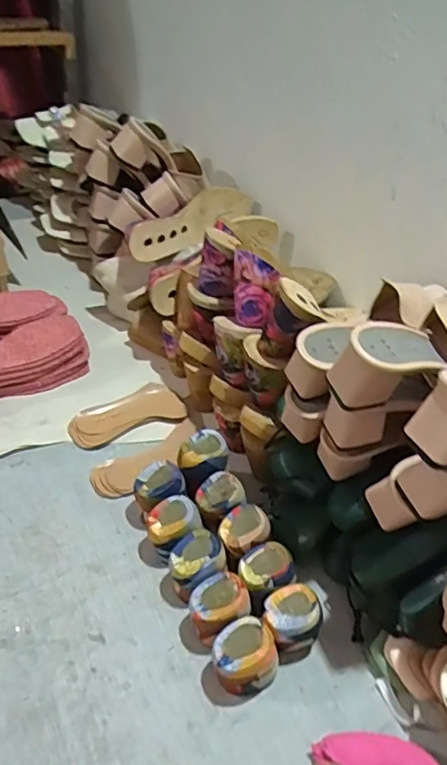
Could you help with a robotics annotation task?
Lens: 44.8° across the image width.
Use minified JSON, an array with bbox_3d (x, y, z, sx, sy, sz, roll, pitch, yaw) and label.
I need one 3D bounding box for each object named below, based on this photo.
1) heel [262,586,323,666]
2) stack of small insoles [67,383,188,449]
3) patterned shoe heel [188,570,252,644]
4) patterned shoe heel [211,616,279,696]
[{"bbox_3d":[0.069,0.256,0.574,0.052,0.077,0.052,5,42,-4],"label":"heel"},{"bbox_3d":[-0.143,0.047,0.797,0.165,0.020,0.068,-20,49,-28],"label":"stack of small insoles"},{"bbox_3d":[-0.007,0.242,0.573,0.058,0.074,0.052,-16,47,-25],"label":"patterned shoe heel"},{"bbox_3d":[0.021,0.275,0.544,0.069,0.075,0.050,-11,45,-20],"label":"patterned shoe heel"}]

